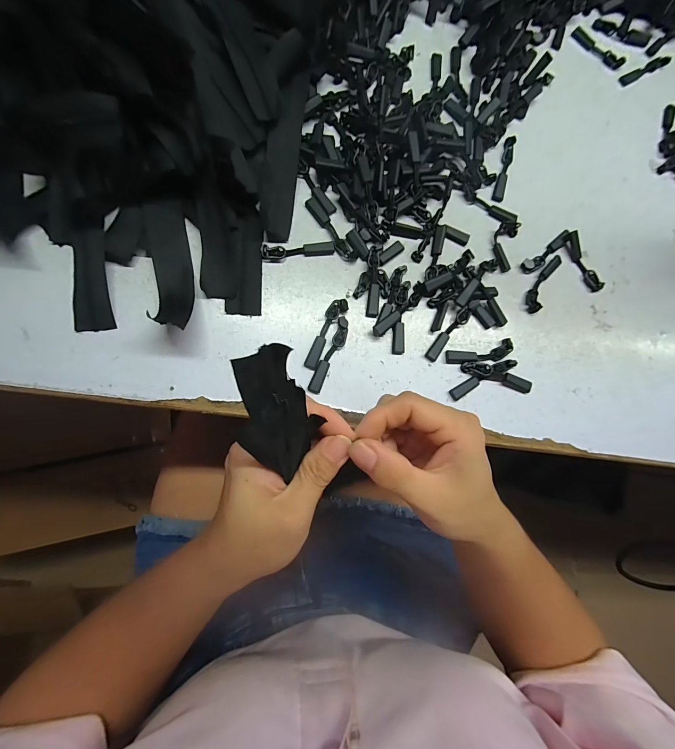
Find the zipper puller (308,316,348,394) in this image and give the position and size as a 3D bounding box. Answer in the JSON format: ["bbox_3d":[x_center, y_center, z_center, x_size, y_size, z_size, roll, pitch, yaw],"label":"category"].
[{"bbox_3d":[-0.005,-0.014,0.242,0.011,0.006,0.059,25,81,-3],"label":"zipper puller"}]

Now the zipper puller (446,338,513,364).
[{"bbox_3d":[0.112,-0.016,0.255,0.054,0.006,0.014,-11,85,-8],"label":"zipper puller"}]

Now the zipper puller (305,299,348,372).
[{"bbox_3d":[-0.008,-0.030,0.244,0.013,0.006,0.057,23,81,-3],"label":"zipper puller"}]

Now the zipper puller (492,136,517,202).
[{"bbox_3d":[0.144,-0.177,0.279,0.011,0.005,0.060,17,82,-4],"label":"zipper puller"}]

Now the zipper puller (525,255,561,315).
[{"bbox_3d":[0.170,-0.076,0.269,0.014,0.005,0.055,28,81,-3],"label":"zipper puller"}]

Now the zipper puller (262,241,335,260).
[{"bbox_3d":[-0.030,-0.096,0.250,0.055,0.005,0.010,-8,84,-8],"label":"zipper puller"}]

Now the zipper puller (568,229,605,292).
[{"bbox_3d":[0.208,-0.095,0.274,0.011,0.010,0.053,-25,87,-9],"label":"zipper puller"}]

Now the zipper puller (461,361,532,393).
[{"bbox_3d":[0.126,0.002,0.253,0.057,0.007,0.011,18,81,-4],"label":"zipper puller"}]

